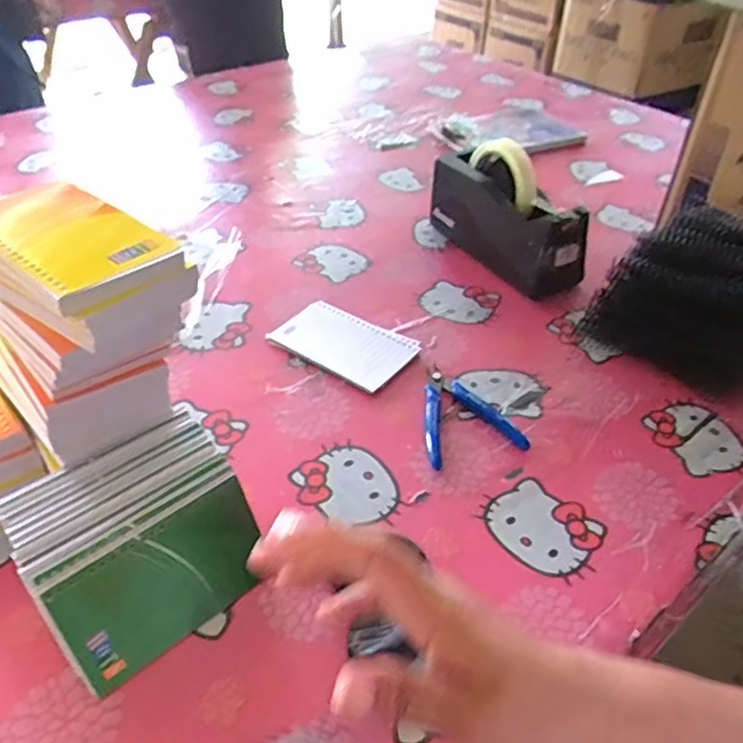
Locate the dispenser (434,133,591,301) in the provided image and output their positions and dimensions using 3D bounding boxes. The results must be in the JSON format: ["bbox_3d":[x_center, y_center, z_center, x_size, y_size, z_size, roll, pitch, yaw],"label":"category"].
[{"bbox_3d":[0.154,-0.182,0.751,0.071,0.126,0.212,-20,45,-24],"label":"dispenser"}]

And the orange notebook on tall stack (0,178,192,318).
[{"bbox_3d":[-0.187,-0.082,0.396,0.131,0.016,0.082,30,50,22],"label":"orange notebook on tall stack"}]

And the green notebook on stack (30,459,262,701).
[{"bbox_3d":[-0.130,0.129,0.414,0.129,0.086,0.011,-31,22,-31],"label":"green notebook on stack"}]

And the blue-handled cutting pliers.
[{"bbox_3d":[0.076,0.033,0.575,0.084,0.014,0.108,-10,42,-14],"label":"blue-handled cutting pliers"}]

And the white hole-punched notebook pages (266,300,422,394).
[{"bbox_3d":[-0.025,-0.029,0.641,0.129,0.011,0.084,28,47,27],"label":"white hole-punched notebook pages"}]

